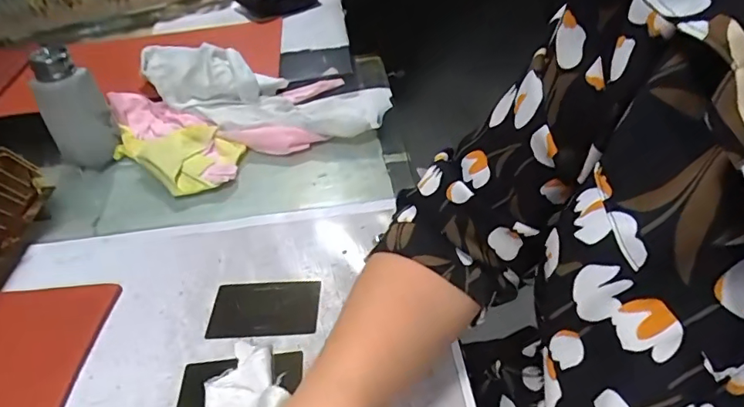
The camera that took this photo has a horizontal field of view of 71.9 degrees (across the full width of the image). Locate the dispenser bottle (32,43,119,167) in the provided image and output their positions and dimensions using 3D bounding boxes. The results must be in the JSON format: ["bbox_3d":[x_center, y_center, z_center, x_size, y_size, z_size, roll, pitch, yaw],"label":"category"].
[{"bbox_3d":[-0.319,-0.102,0.554,0.049,0.123,0.057,20,46,28],"label":"dispenser bottle"}]

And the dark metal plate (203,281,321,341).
[{"bbox_3d":[-0.084,0.082,0.403,0.083,0.004,0.054,-4,39,1],"label":"dark metal plate"}]

